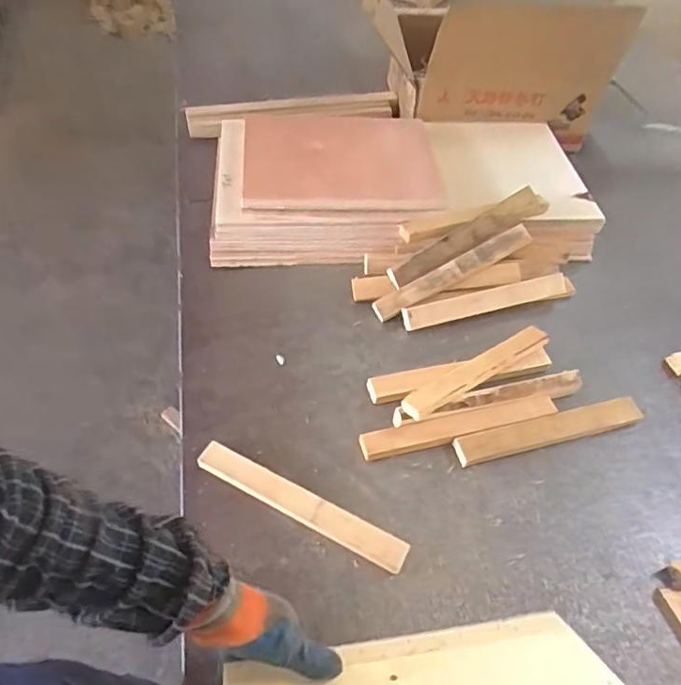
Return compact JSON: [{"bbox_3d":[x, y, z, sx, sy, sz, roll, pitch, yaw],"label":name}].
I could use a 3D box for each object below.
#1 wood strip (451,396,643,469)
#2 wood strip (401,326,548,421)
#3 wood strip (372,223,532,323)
[{"bbox_3d":[0.293,0.121,0.803,0.284,0.009,0.041,-11,68,-15],"label":"wood strip"},{"bbox_3d":[0.201,0.041,0.832,0.274,0.021,0.038,-27,56,-25],"label":"wood strip"},{"bbox_3d":[0.184,-0.114,0.939,0.289,0.013,0.036,-28,84,-8],"label":"wood strip"}]

